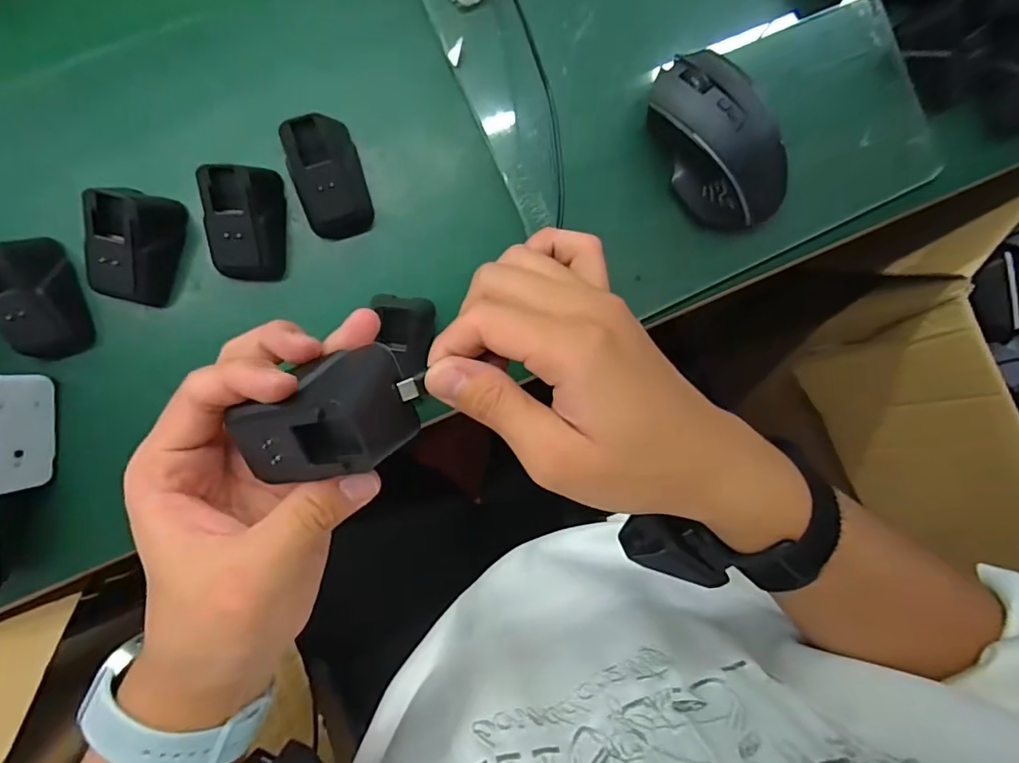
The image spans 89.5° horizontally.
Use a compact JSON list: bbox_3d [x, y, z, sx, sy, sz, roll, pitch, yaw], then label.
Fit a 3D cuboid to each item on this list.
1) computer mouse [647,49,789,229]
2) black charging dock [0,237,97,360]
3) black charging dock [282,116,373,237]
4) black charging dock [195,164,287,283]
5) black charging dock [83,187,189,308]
[{"bbox_3d":[0.139,-0.158,0.343,0.061,0.045,0.115,-34,94,-3],"label":"computer mouse"},{"bbox_3d":[-0.287,-0.049,0.309,0.036,0.043,0.065,-20,93,-4],"label":"black charging dock"},{"bbox_3d":[-0.114,-0.130,0.324,0.042,0.042,0.069,-16,93,-4],"label":"black charging dock"},{"bbox_3d":[-0.165,-0.098,0.320,0.037,0.042,0.066,1,92,-5],"label":"black charging dock"},{"bbox_3d":[-0.229,-0.083,0.312,0.035,0.045,0.066,11,91,-5],"label":"black charging dock"}]

